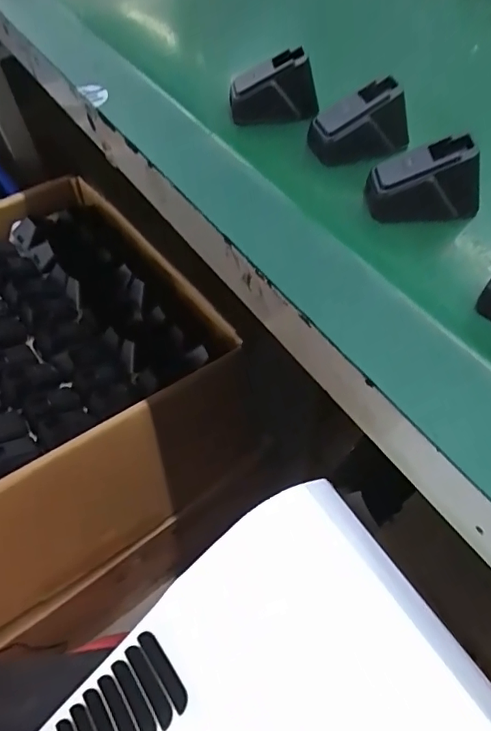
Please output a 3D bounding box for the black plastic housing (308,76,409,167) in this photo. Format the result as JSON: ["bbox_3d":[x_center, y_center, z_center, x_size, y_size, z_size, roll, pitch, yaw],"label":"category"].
[{"bbox_3d":[0.081,-0.174,0.364,0.069,0.049,0.028,-18,56,-8],"label":"black plastic housing"}]

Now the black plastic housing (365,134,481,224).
[{"bbox_3d":[0.115,-0.117,0.323,0.065,0.044,0.033,-4,55,2],"label":"black plastic housing"}]

